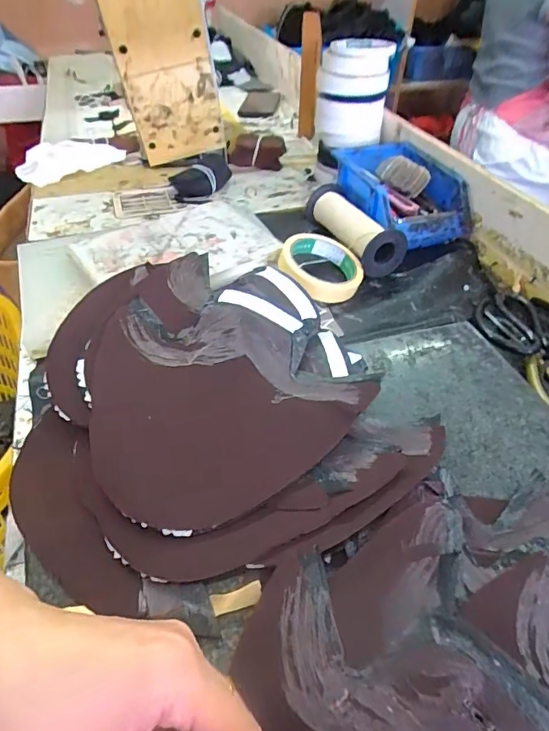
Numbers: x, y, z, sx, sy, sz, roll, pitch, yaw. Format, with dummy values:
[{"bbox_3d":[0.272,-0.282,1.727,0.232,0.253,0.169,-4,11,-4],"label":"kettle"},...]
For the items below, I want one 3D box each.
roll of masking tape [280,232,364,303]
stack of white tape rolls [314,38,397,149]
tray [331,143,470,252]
[{"bbox_3d":[0.051,-0.113,0.513,0.090,0.030,0.090,9,55,-14],"label":"roll of masking tape"},{"bbox_3d":[0.115,-0.409,0.684,0.106,0.115,0.105,4,44,3],"label":"stack of white tape rolls"},{"bbox_3d":[0.164,-0.230,0.610,0.131,0.068,0.190,-12,45,-12],"label":"tray"}]

